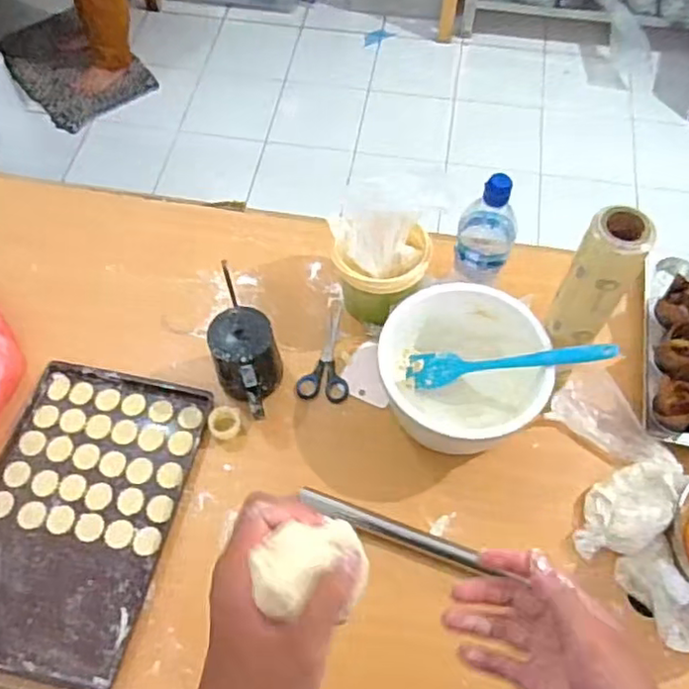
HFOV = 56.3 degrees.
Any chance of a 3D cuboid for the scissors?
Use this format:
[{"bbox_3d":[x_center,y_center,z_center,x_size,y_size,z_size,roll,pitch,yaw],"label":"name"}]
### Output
[{"bbox_3d":[-0.022,0.005,0.917,0.068,0.009,0.166,6,61,3],"label":"scissors"}]

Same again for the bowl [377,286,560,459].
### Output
[{"bbox_3d":[0.145,0.040,0.820,0.199,0.142,0.187,0,61,0],"label":"bowl"}]

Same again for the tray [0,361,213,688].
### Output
[{"bbox_3d":[-0.331,0.202,0.792,0.238,0.017,0.365,12,62,6],"label":"tray"}]

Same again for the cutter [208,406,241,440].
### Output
[{"bbox_3d":[-0.156,0.102,0.839,0.040,0.013,0.041,0,61,0],"label":"cutter"}]

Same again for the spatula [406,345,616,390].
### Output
[{"bbox_3d":[0.192,0.021,0.791,0.268,0.023,0.050,-9,54,36],"label":"spatula"}]

